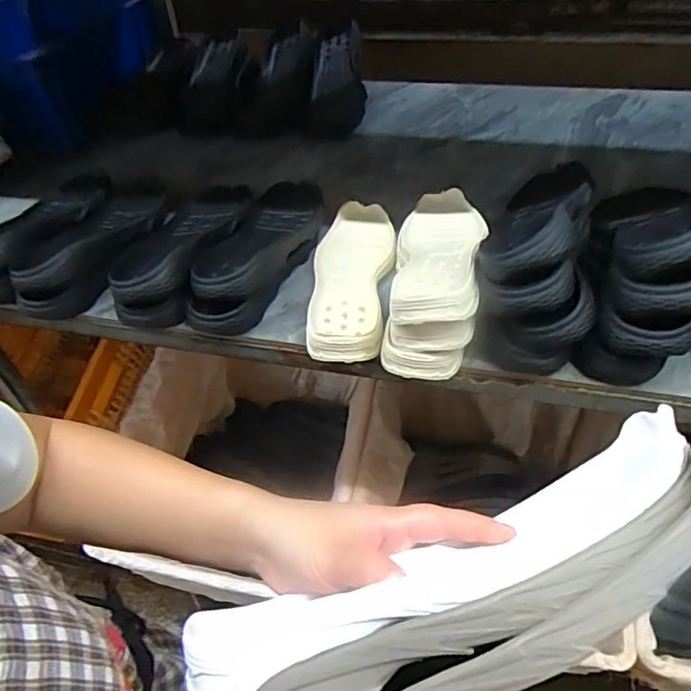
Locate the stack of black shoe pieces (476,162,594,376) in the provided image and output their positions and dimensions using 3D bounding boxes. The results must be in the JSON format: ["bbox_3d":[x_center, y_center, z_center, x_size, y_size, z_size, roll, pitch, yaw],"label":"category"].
[{"bbox_3d":[0.227,-0.117,0.614,0.113,0.149,0.282,14,48,18],"label":"stack of black shoe pieces"}]

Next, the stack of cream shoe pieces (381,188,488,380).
[{"bbox_3d":[0.104,-0.103,0.635,0.103,0.092,0.299,7,46,12],"label":"stack of cream shoe pieces"}]

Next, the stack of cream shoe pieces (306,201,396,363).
[{"bbox_3d":[0.010,-0.092,0.688,0.100,0.042,0.293,-1,45,4],"label":"stack of cream shoe pieces"}]

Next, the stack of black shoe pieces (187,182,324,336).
[{"bbox_3d":[-0.104,-0.135,0.716,0.101,0.070,0.295,8,46,12],"label":"stack of black shoe pieces"}]

